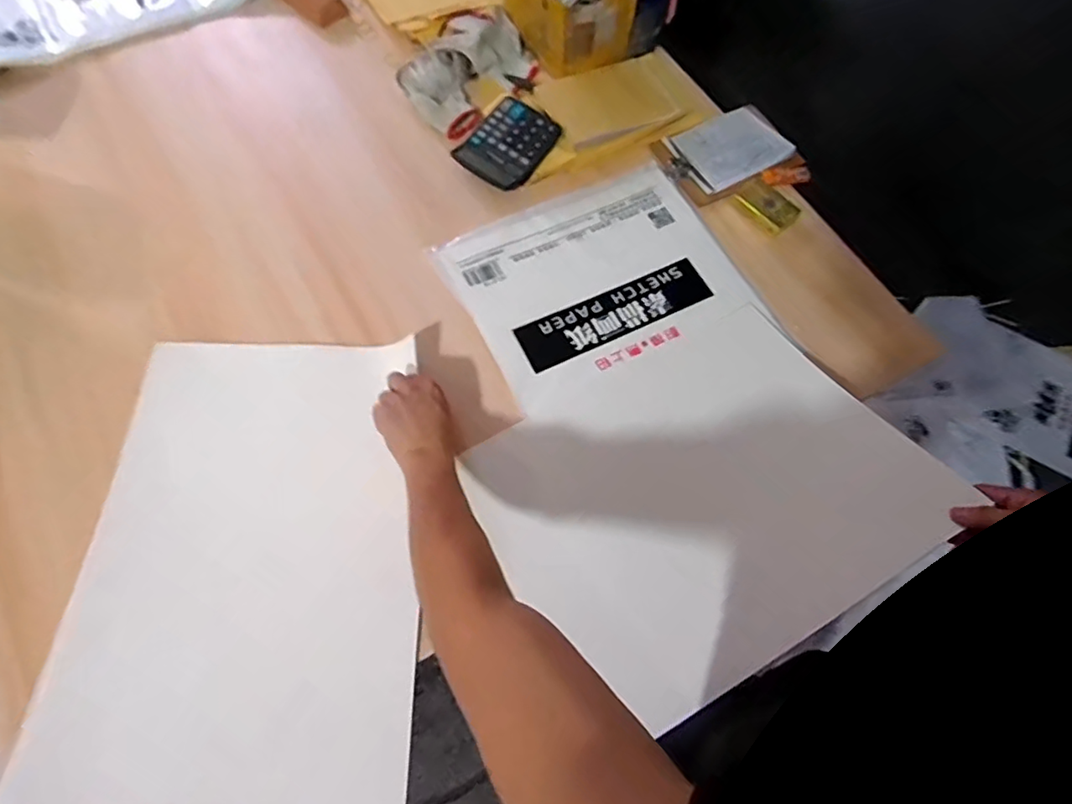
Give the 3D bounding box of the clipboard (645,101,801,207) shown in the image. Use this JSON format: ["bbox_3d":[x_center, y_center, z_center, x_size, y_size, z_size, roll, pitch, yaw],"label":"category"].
[{"bbox_3d":[0.303,-0.398,0.923,0.211,0.020,0.138,-23,71,-11],"label":"clipboard"}]

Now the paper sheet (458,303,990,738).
[{"bbox_3d":[0.191,0.110,0.683,0.451,0.105,0.366,-27,72,-13],"label":"paper sheet"}]

